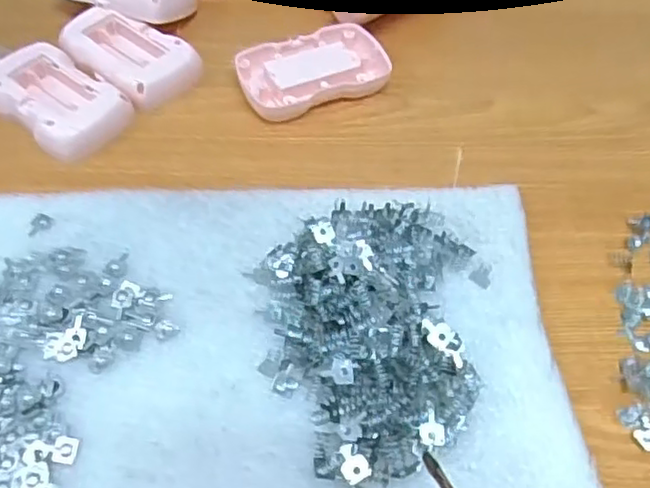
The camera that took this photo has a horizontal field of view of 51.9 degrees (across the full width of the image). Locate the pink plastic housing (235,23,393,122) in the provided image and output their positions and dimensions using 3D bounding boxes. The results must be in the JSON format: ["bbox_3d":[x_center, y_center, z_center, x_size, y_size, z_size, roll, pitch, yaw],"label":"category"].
[{"bbox_3d":[-0.008,-0.106,0.410,0.088,0.016,0.052,-21,58,-17],"label":"pink plastic housing"}]

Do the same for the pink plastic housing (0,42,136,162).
[{"bbox_3d":[-0.153,-0.083,0.384,0.084,0.016,0.053,37,61,21],"label":"pink plastic housing"}]

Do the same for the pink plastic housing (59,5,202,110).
[{"bbox_3d":[-0.121,-0.116,0.411,0.085,0.016,0.050,35,61,20],"label":"pink plastic housing"}]

